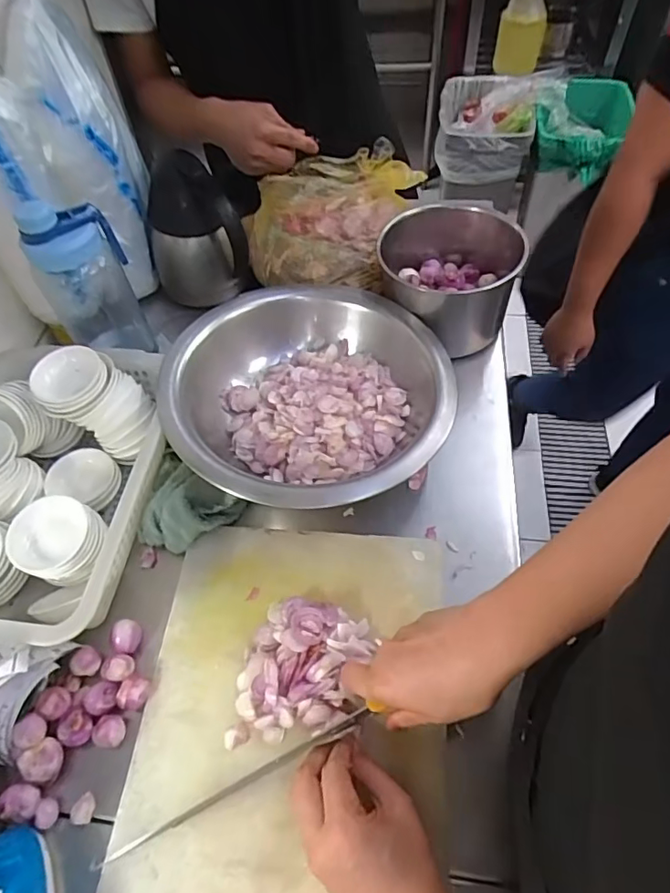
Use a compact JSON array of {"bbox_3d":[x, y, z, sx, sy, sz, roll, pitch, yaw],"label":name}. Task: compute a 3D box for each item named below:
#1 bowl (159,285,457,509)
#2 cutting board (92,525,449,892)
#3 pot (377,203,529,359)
[{"bbox_3d":[-0.022,-0.053,0.594,0.287,0.090,0.295,-2,57,3],"label":"bowl"},{"bbox_3d":[-0.040,0.254,0.447,0.256,0.018,0.390,3,57,6],"label":"cutting board"},{"bbox_3d":[0.152,-0.223,0.683,0.176,0.106,0.174,-2,57,3],"label":"pot"}]

